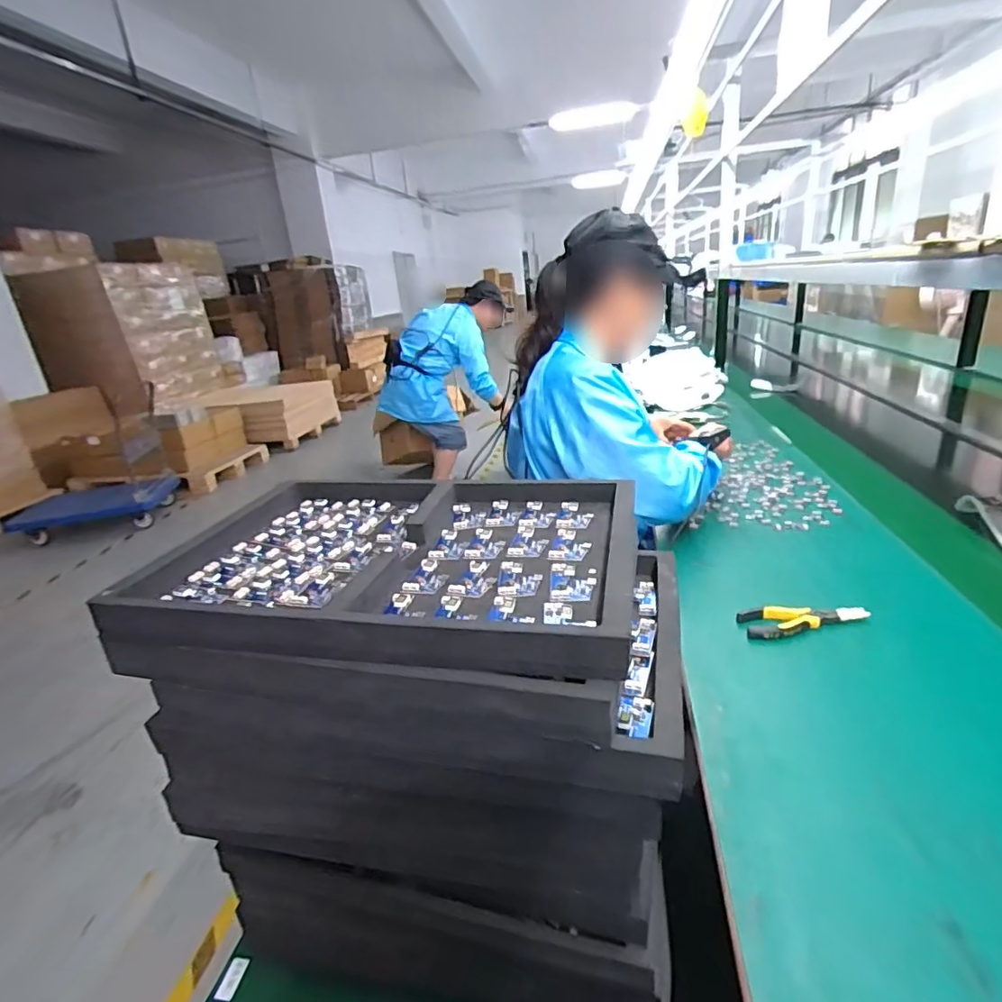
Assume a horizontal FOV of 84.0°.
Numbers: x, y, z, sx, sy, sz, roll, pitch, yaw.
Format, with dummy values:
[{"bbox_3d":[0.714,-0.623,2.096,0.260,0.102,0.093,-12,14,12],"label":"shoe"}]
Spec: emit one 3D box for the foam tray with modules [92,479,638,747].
[{"bbox_3d":[-0.086,0.066,0.543,0.413,0.074,0.308,-2,23,16],"label":"foam tray with modules"}]

